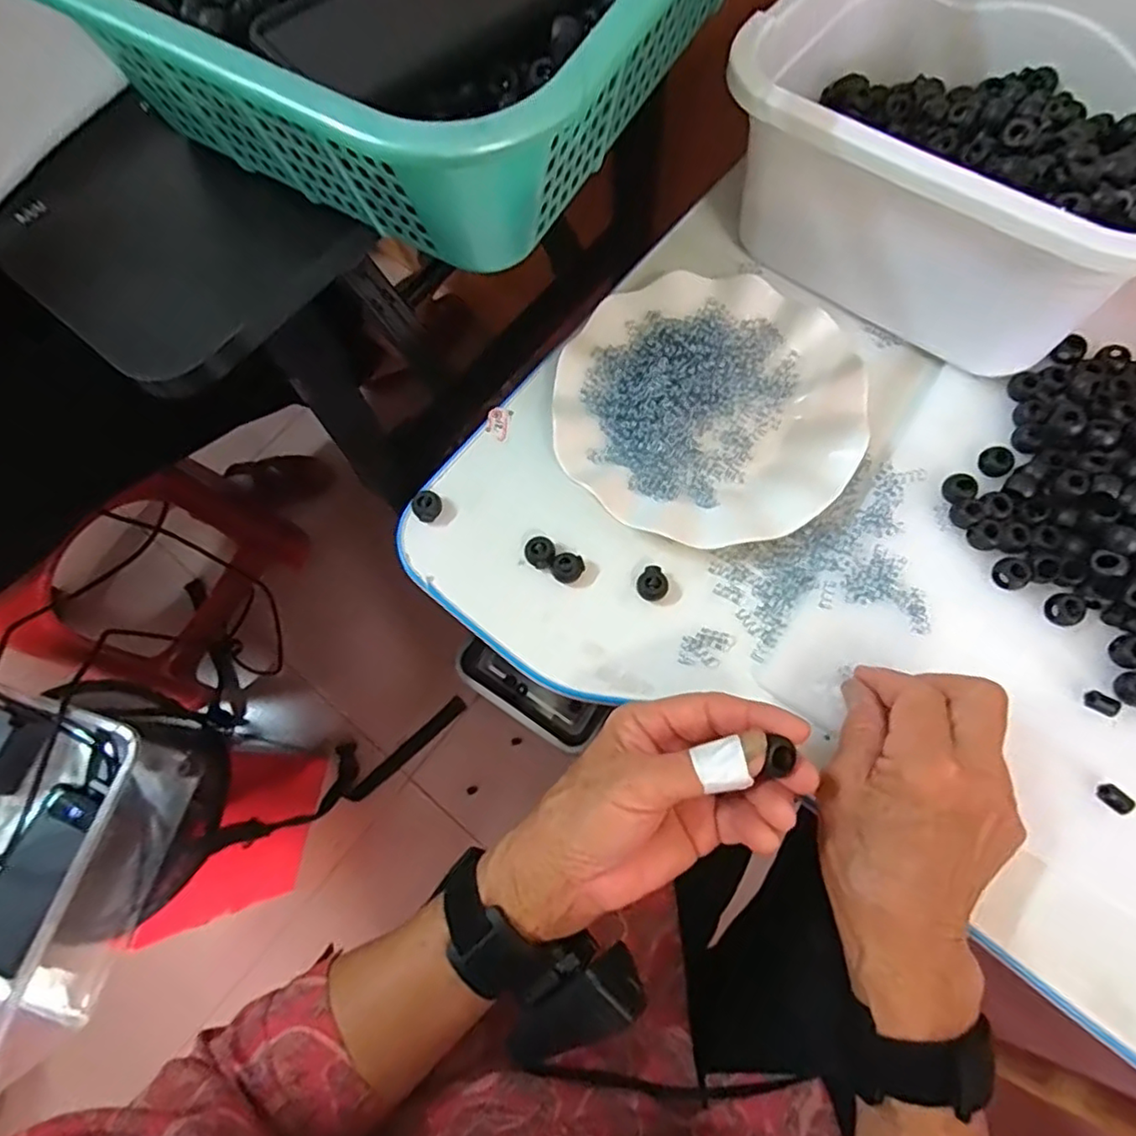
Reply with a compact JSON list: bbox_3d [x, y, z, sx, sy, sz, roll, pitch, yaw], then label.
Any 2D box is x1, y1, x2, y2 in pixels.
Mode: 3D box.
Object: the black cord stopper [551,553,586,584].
[{"bbox_3d":[0.000,0.000,0.371,0.018,0.010,0.016,-43,76,-11],"label":"black cord stopper"}]

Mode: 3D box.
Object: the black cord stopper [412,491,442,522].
[{"bbox_3d":[-0.086,-0.038,0.386,0.017,0.010,0.015,-39,75,-10],"label":"black cord stopper"}]

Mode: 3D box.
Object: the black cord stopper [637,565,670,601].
[{"bbox_3d":[0.050,0.009,0.365,0.017,0.009,0.019,31,76,11],"label":"black cord stopper"}]

